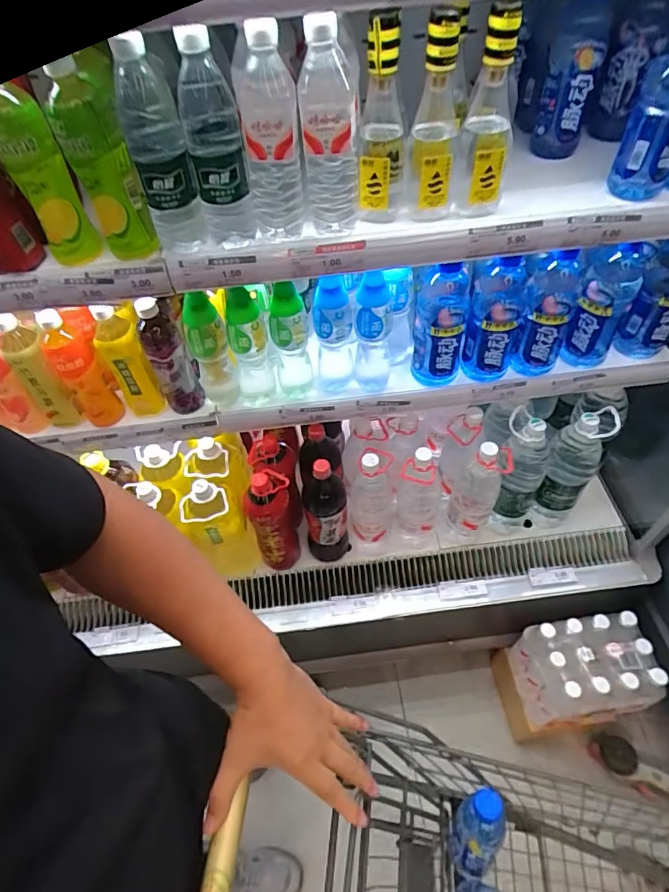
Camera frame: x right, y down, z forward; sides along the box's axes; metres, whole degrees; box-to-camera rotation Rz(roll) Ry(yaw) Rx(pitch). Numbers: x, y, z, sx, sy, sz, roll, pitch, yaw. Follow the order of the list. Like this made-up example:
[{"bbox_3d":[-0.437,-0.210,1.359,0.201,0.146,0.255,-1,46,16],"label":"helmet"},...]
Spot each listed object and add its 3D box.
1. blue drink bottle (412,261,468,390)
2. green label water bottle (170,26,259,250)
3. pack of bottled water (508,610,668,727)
[{"bbox_3d":[0.178,-0.207,0.851,0.096,0.224,0.078,3,51,6],"label":"blue drink bottle"},{"bbox_3d":[-0.138,-0.341,0.577,0.065,0.212,0.058,-10,51,-5],"label":"green label water bottle"},{"bbox_3d":[0.553,0.499,1.105,0.251,0.182,0.180,-5,51,-1],"label":"pack of bottled water"}]

